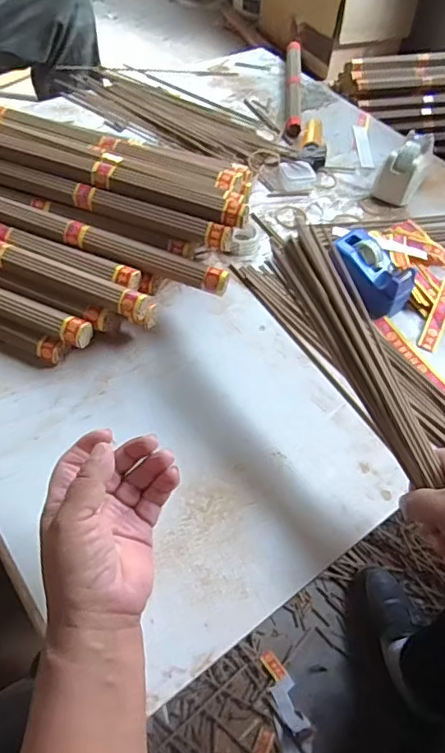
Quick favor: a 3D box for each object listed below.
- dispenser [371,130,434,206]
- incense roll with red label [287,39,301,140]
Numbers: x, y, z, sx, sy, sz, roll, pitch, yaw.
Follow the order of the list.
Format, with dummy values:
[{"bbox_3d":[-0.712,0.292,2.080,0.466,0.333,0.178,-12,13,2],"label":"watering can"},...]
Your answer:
[{"bbox_3d":[0.258,-0.305,0.721,0.058,0.081,0.108,24,56,12],"label":"dispenser"},{"bbox_3d":[0.124,-0.507,0.891,0.025,0.025,0.306,6,54,-1],"label":"incense roll with red label"}]

